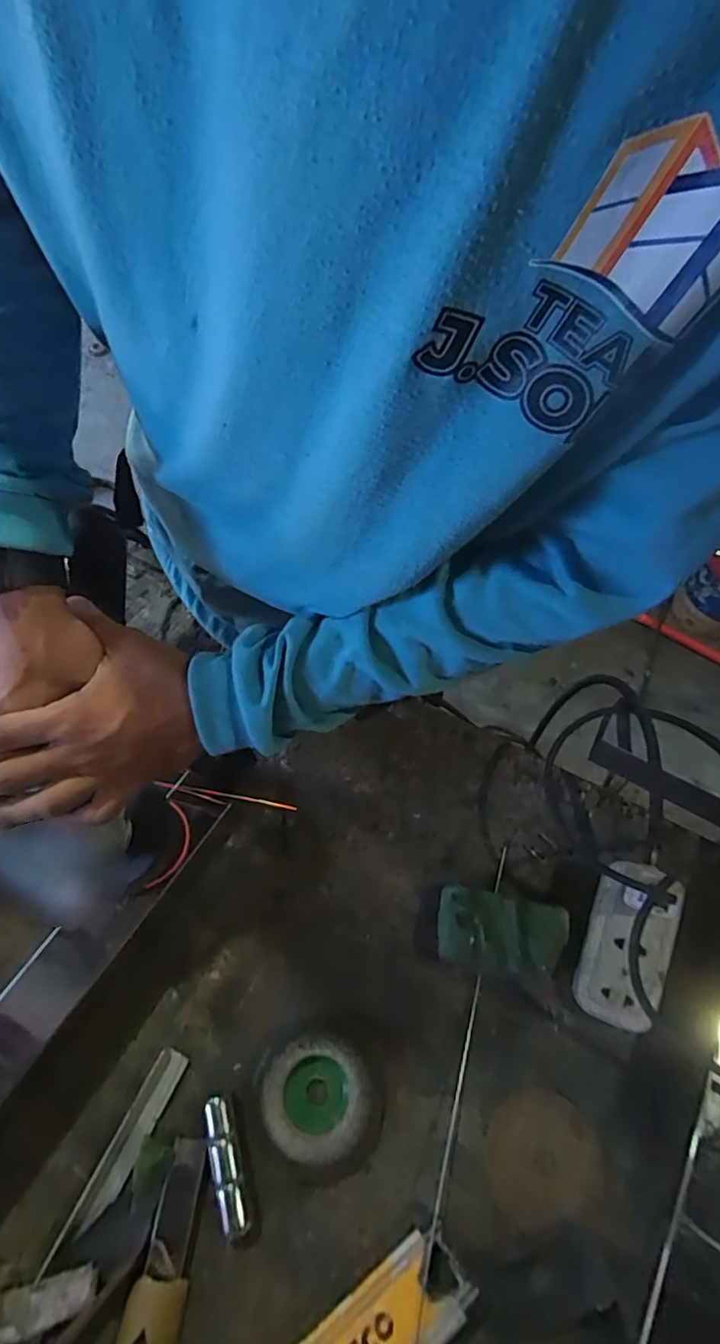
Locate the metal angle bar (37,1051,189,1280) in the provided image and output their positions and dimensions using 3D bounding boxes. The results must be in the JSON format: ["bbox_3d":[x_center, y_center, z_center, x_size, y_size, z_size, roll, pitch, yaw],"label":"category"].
[{"bbox_3d":[-0.171,0.345,0.408,0.022,0.017,0.135,23,63,15],"label":"metal angle bar"}]

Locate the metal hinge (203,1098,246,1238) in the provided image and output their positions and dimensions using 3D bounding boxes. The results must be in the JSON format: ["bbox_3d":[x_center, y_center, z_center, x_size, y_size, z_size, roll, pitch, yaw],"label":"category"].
[{"bbox_3d":[-0.095,0.348,0.405,0.020,0.020,0.078,-16,60,-8],"label":"metal hinge"}]

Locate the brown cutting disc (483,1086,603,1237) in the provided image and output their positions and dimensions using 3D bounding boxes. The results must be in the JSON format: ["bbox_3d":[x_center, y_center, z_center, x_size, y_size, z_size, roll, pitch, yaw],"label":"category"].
[{"bbox_3d":[0.129,0.346,0.408,0.080,0.006,0.072,-19,61,-9],"label":"brown cutting disc"}]

